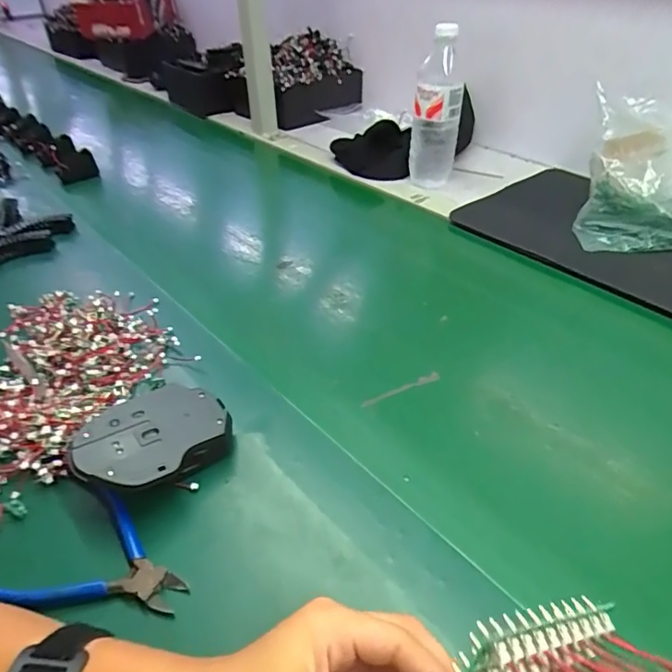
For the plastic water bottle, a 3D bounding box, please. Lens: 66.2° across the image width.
[{"bbox_3d":[0.154,-0.341,0.789,0.074,0.214,0.059,1,37,4],"label":"plastic water bottle"}]

